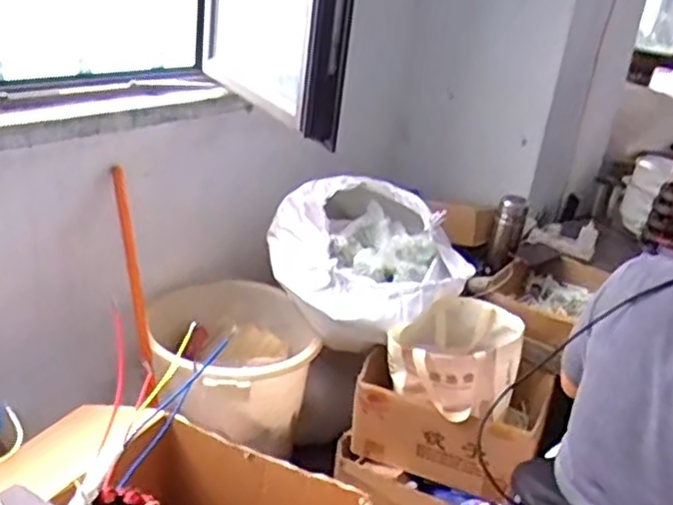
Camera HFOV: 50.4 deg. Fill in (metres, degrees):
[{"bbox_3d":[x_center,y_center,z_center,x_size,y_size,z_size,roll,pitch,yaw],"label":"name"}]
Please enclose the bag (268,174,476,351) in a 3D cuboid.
[{"bbox_3d":[0.036,0.018,1.569,0.451,0.287,0.260,25,30,35],"label":"bag"}]

